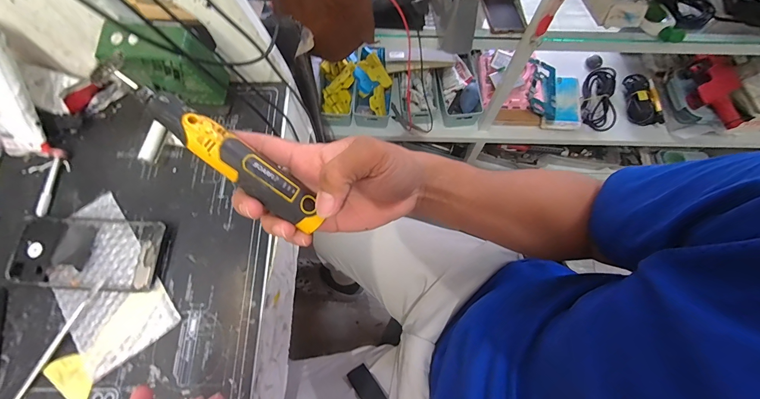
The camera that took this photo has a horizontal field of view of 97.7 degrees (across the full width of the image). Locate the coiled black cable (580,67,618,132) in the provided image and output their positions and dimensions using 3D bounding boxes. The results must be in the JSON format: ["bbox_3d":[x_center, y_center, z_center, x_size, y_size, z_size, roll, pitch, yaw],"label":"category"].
[{"bbox_3d":[0.641,-0.294,0.956,0.099,0.033,0.170,19,72,6],"label":"coiled black cable"}]

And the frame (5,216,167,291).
[{"bbox_3d":[-0.311,0.056,0.353,0.153,0.014,0.072,2,71,0],"label":"frame"}]

